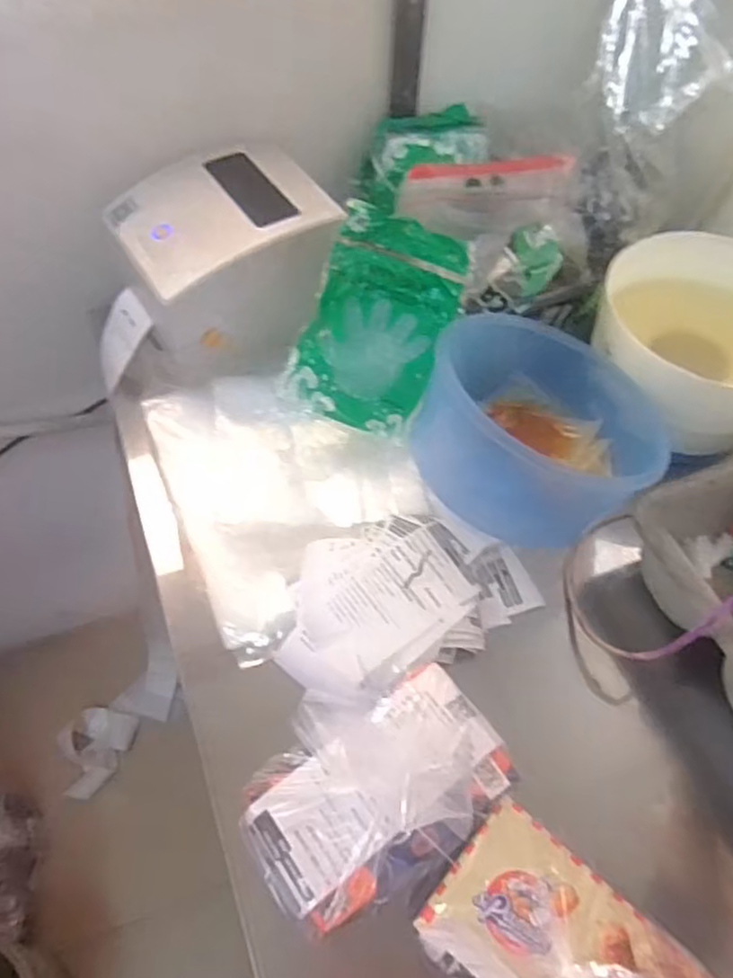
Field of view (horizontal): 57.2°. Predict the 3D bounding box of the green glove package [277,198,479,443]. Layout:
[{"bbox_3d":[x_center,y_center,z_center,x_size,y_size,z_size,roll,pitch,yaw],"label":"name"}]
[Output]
[{"bbox_3d":[0.011,-0.161,0.660,0.133,0.025,0.200,21,94,-6],"label":"green glove package"}]

